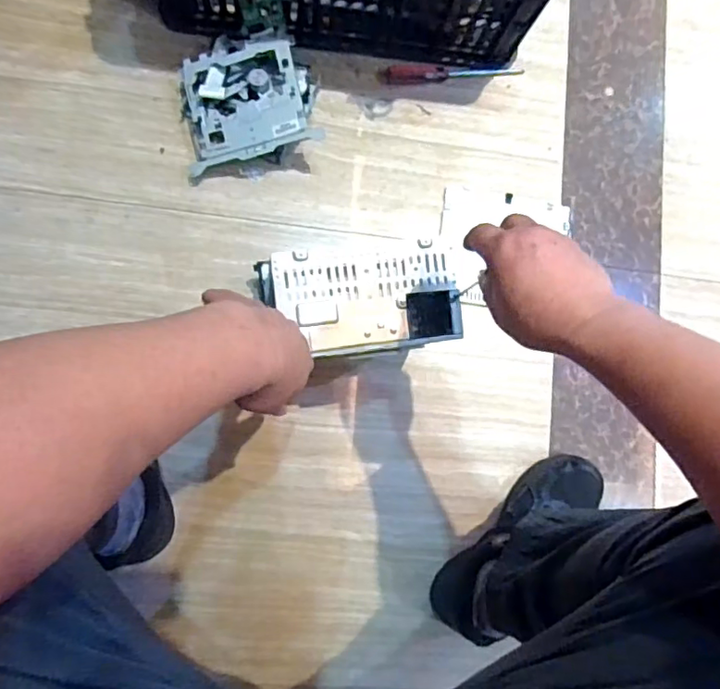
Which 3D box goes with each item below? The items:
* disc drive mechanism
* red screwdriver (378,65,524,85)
[{"bbox_3d":[-0.137,-0.304,0.711,0.169,0.063,0.155,-9,85,-8],"label":"disc drive mechanism"},{"bbox_3d":[0.127,-0.369,0.773,0.200,0.024,0.023,-4,84,-7],"label":"red screwdriver"}]

